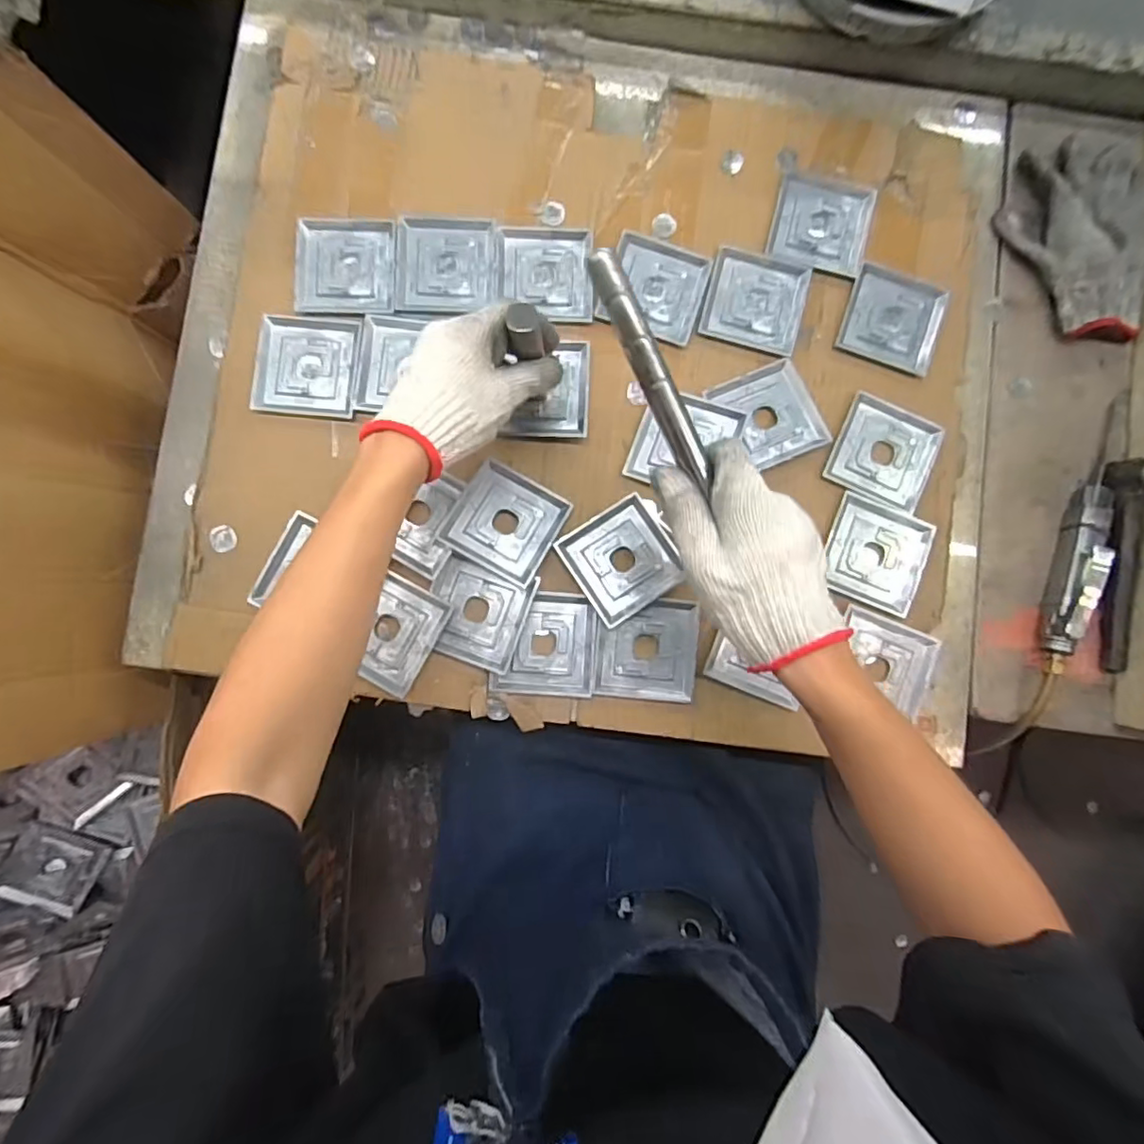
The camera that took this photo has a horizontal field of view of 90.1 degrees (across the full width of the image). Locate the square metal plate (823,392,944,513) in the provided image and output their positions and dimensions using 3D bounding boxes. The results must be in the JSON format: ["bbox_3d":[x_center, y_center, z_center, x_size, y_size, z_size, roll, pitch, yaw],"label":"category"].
[{"bbox_3d":[0.291,-0.109,0.532,0.090,0.007,0.091,24,84,0],"label":"square metal plate"}]

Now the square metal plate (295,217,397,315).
[{"bbox_3d":[-0.209,-0.285,0.529,0.090,0.006,0.093,2,85,-2],"label":"square metal plate"}]

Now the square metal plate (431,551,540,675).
[{"bbox_3d":[-0.084,0.036,0.502,0.085,0.010,0.083,21,84,0],"label":"square metal plate"}]

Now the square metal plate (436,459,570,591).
[{"bbox_3d":[-0.058,-0.044,0.506,0.087,0.015,0.089,30,85,1],"label":"square metal plate"}]

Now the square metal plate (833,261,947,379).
[{"bbox_3d":[0.307,-0.241,0.544,0.090,0.006,0.093,18,84,0],"label":"square metal plate"}]

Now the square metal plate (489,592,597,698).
[{"bbox_3d":[-0.024,0.064,0.511,0.088,0.009,0.090,3,85,-2],"label":"square metal plate"}]

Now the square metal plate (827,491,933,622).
[{"bbox_3d":[0.280,-0.015,0.524,0.087,0.009,0.091,20,84,0],"label":"square metal plate"}]

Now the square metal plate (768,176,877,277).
[{"bbox_3d":[0.240,-0.335,0.549,0.088,0.006,0.092,14,85,-1],"label":"square metal plate"}]

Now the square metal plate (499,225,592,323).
[{"bbox_3d":[-0.023,-0.280,0.538,0.084,0.004,0.092,1,85,-2],"label":"square metal plate"}]

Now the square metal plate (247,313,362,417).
[{"bbox_3d":[-0.241,-0.189,0.522,0.090,0.004,0.093,5,85,-2],"label":"square metal plate"}]

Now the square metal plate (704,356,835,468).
[{"bbox_3d":[0.182,-0.144,0.525,0.084,0.010,0.088,-22,86,-4],"label":"square metal plate"}]

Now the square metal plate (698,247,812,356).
[{"bbox_3d":[0.175,-0.258,0.541,0.090,0.004,0.089,15,85,-1],"label":"square metal plate"}]

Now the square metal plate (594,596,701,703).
[{"bbox_3d":[0.066,0.068,0.508,0.089,0.005,0.088,4,85,-2],"label":"square metal plate"}]

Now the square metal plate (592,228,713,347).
[{"bbox_3d":[0.079,-0.268,0.539,0.090,0.004,0.089,20,84,0],"label":"square metal plate"}]

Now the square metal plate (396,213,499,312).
[{"bbox_3d":[-0.116,-0.287,0.532,0.092,0.005,0.088,0,85,-2],"label":"square metal plate"}]

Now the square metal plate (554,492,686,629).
[{"bbox_3d":[0.045,-0.011,0.510,0.089,0.011,0.090,-33,87,-5],"label":"square metal plate"}]

